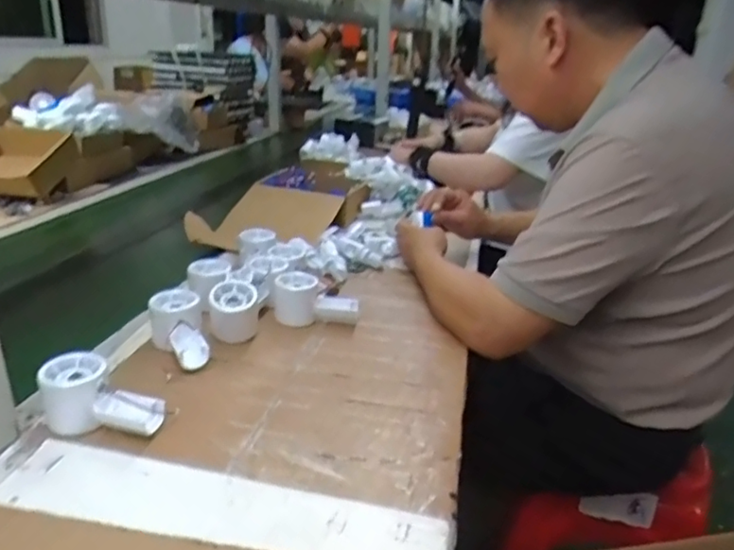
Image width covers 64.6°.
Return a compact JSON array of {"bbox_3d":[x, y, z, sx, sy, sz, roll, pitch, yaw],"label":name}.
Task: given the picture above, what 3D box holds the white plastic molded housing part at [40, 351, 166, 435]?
[{"bbox_3d":[-0.250,0.120,0.551,0.113,0.060,0.052,9,23,13],"label":"white plastic molded housing part"}]

